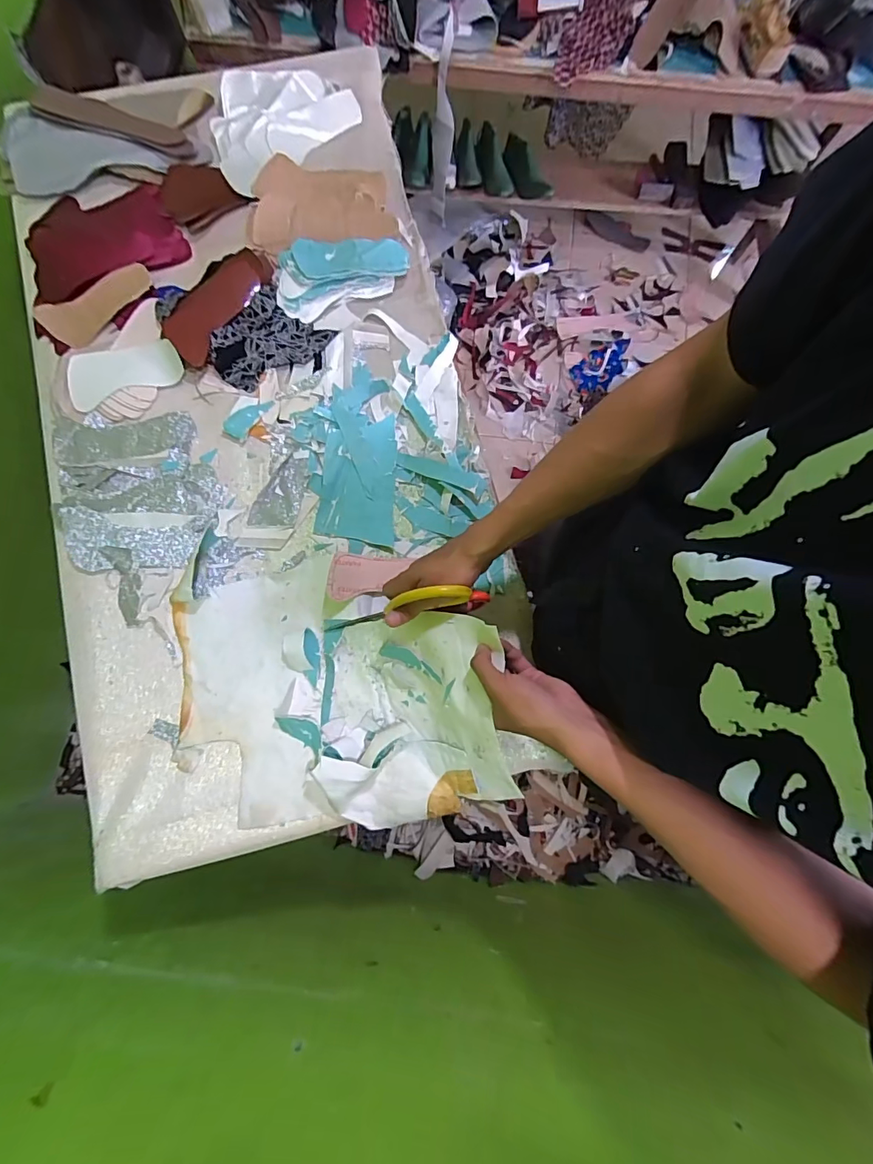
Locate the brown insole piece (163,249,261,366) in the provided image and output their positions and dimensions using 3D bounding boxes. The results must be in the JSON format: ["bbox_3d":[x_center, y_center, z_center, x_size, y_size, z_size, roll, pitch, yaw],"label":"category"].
[{"bbox_3d":[-0.340,-0.426,0.724,0.062,0.034,0.187,33,81,6],"label":"brown insole piece"}]

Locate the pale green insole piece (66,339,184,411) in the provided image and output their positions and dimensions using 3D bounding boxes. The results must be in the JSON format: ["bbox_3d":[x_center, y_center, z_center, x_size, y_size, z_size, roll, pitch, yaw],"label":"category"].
[{"bbox_3d":[-0.444,-0.301,0.673,0.153,0.012,0.068,-22,102,-9],"label":"pale green insole piece"}]

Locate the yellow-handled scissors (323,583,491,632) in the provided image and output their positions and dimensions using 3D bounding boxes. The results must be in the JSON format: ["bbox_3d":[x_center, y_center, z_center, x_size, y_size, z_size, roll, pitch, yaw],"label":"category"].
[{"bbox_3d":[-0.042,0.036,0.558,0.209,0.107,0.020,-19,76,38],"label":"yellow-handled scissors"}]

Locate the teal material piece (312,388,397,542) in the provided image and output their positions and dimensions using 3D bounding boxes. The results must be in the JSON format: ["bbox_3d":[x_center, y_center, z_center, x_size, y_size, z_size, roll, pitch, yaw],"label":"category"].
[{"bbox_3d":[-0.105,-0.168,0.664,0.105,0.023,0.212,6,79,1],"label":"teal material piece"}]

